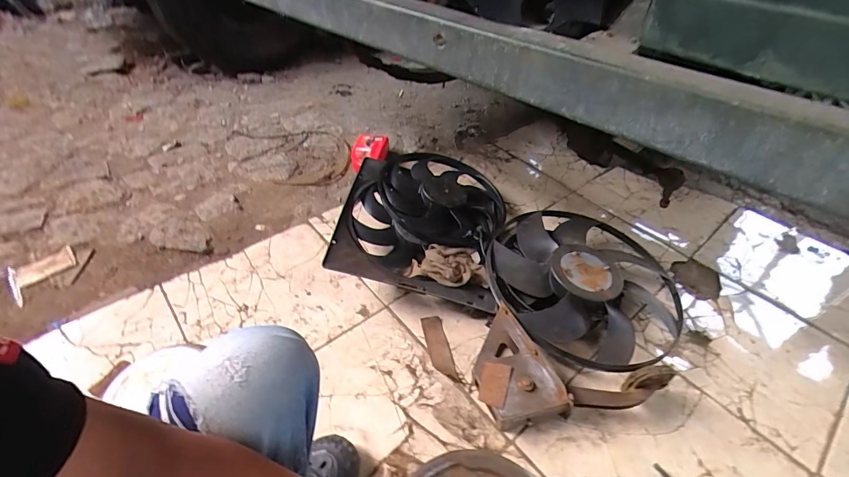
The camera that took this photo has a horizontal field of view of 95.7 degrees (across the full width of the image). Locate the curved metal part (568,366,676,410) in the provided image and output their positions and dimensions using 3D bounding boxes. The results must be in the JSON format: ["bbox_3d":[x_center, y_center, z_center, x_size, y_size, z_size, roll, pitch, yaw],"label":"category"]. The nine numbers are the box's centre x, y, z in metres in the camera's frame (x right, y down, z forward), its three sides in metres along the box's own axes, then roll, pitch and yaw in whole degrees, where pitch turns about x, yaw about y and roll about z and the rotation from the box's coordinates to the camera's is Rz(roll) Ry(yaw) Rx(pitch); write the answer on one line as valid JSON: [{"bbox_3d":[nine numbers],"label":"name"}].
[{"bbox_3d":[0.383,0.293,0.746,0.195,0.066,0.054,-5,44,-9],"label":"curved metal part"}]

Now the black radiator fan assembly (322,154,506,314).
[{"bbox_3d":[0.007,-0.063,1.094,0.437,0.133,0.532,6,44,3],"label":"black radiator fan assembly"}]

